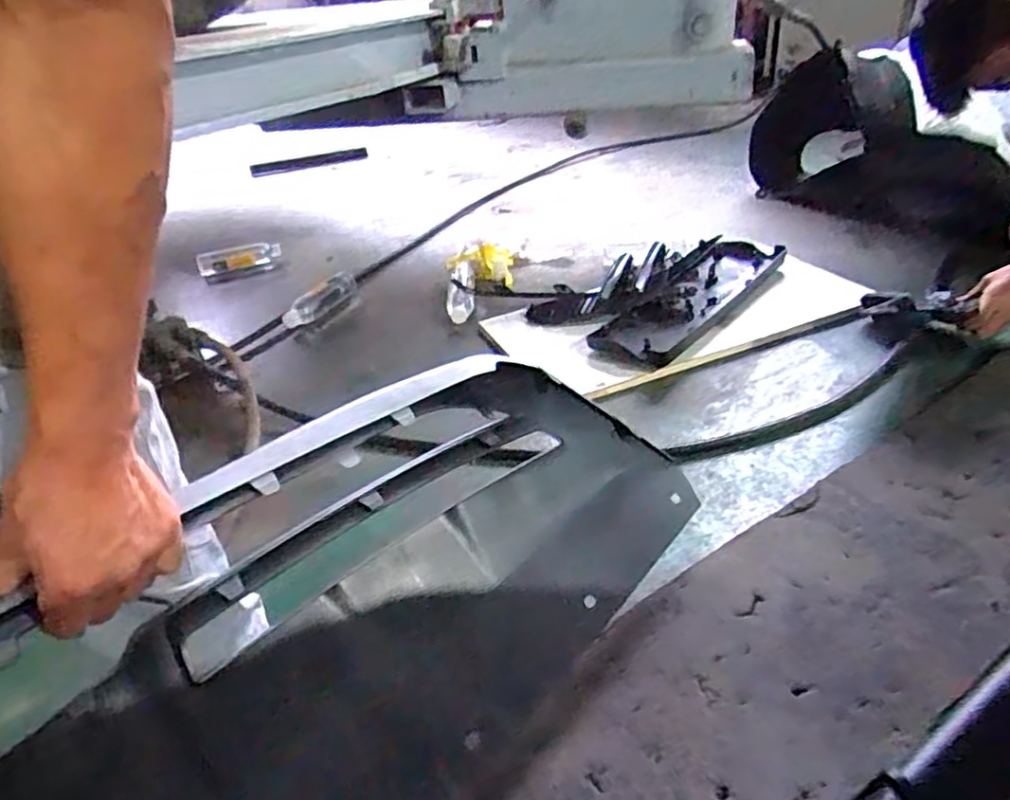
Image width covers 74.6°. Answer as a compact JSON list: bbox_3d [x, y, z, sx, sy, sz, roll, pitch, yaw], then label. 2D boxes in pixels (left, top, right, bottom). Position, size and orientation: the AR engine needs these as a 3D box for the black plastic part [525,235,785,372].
[{"bbox_3d":[0.298,-0.218,1.294,0.339,0.058,0.518,23,44,39],"label":"black plastic part"}]

